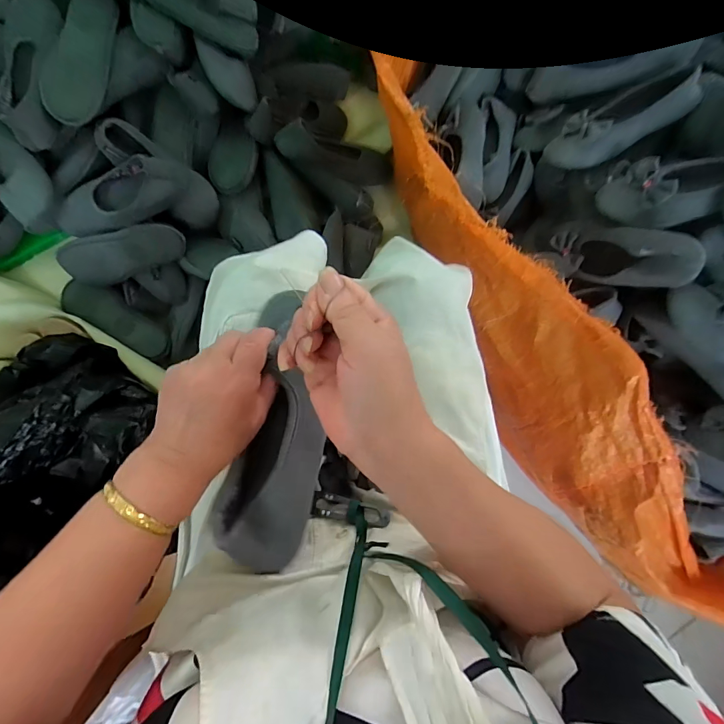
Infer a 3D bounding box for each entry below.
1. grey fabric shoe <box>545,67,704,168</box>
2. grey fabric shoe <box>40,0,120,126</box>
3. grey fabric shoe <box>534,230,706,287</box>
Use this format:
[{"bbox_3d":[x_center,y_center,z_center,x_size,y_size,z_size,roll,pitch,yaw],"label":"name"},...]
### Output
[{"bbox_3d":[0.420,-0.388,0.635,0.237,0.054,0.092,-25,87,14],"label":"grey fabric shoe"},{"bbox_3d":[-0.460,-0.515,0.665,0.079,0.053,0.228,11,84,-2],"label":"grey fabric shoe"},{"bbox_3d":[0.386,-0.163,0.604,0.064,0.219,0.079,40,83,-37],"label":"grey fabric shoe"}]

